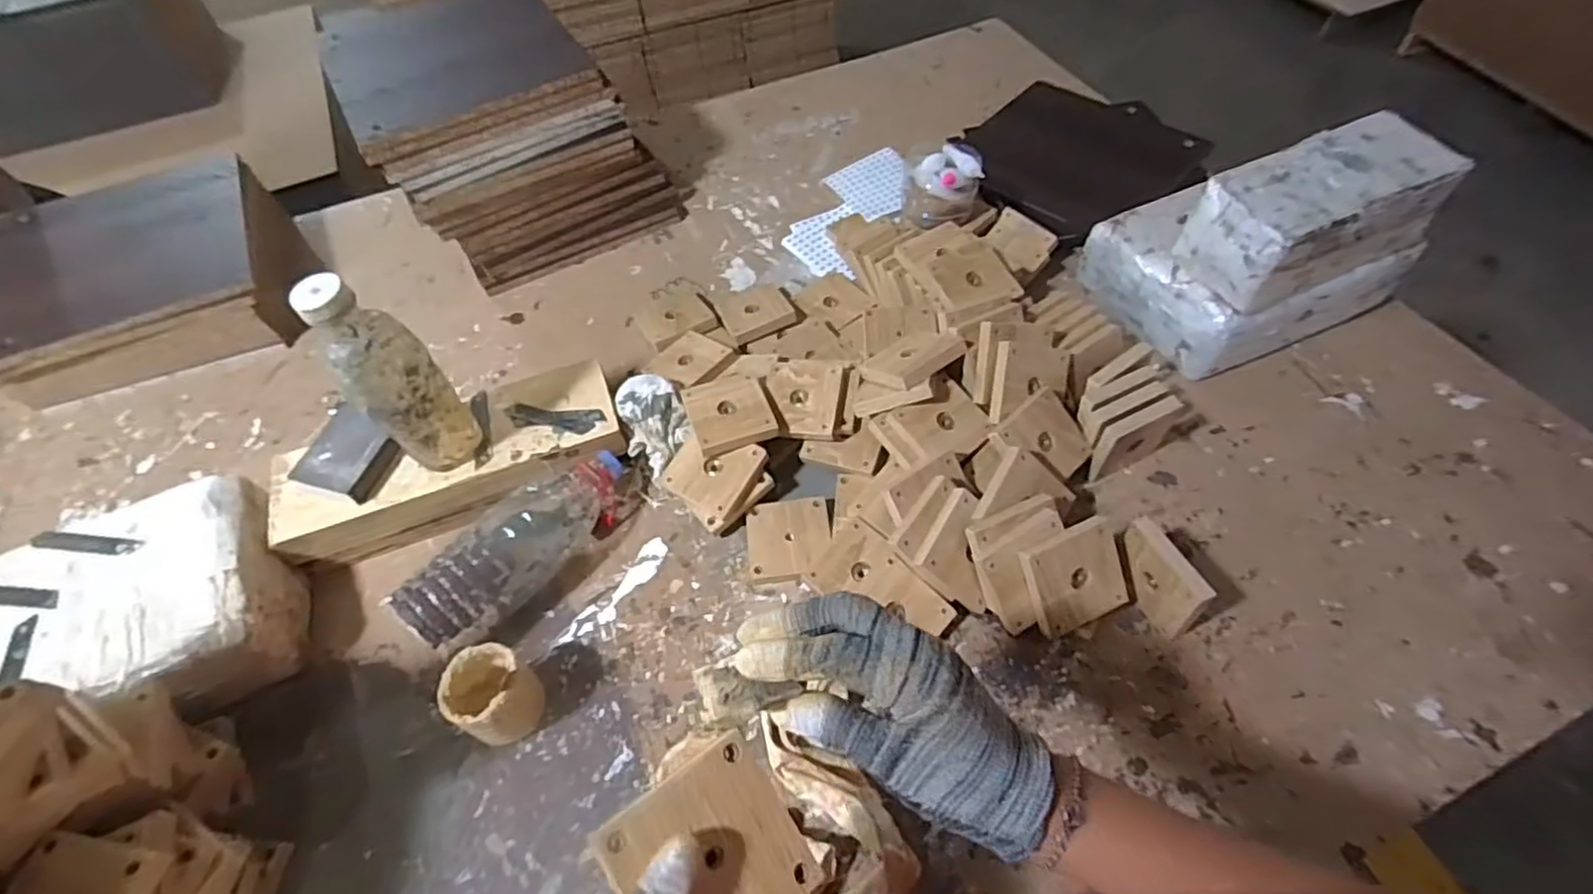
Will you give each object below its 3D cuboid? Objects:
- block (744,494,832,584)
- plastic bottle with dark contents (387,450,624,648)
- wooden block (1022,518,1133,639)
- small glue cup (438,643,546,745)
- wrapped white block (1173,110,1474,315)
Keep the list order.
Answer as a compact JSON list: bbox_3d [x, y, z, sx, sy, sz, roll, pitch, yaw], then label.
[{"bbox_3d":[-0.007,0.093,0.692,0.082,0.019,0.086,-5,55,-1],"label":"block"},{"bbox_3d":[-0.255,0.096,0.667,0.073,0.086,0.231,33,63,23],"label":"plastic bottle with dark contents"},{"bbox_3d":[0.243,0.114,0.600,0.085,0.010,0.085,-24,99,-8],"label":"wooden block"},{"bbox_3d":[-0.255,0.211,0.590,0.064,0.073,0.064,-2,55,2],"label":"small glue cup"},{"bbox_3d":[0.528,-0.238,0.707,0.225,0.097,0.113,-23,57,-12],"label":"wrapped white block"}]

